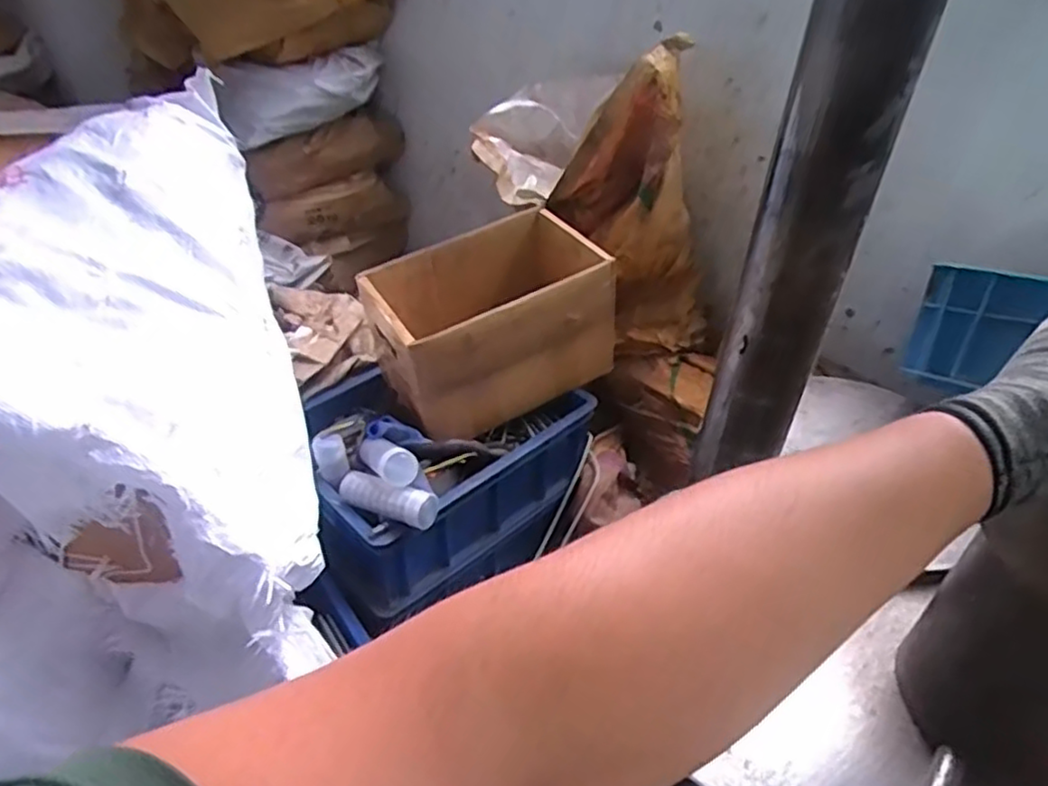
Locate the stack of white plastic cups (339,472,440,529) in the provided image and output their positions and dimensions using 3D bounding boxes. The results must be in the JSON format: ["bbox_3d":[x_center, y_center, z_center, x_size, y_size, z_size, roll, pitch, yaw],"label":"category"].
[{"bbox_3d":[-0.167,0.129,0.836,0.128,0.043,0.047,14,40,13],"label":"stack of white plastic cups"}]

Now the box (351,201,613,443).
[{"bbox_3d":[-0.050,-0.110,0.988,0.313,0.174,0.210,-23,45,-28],"label":"box"}]

